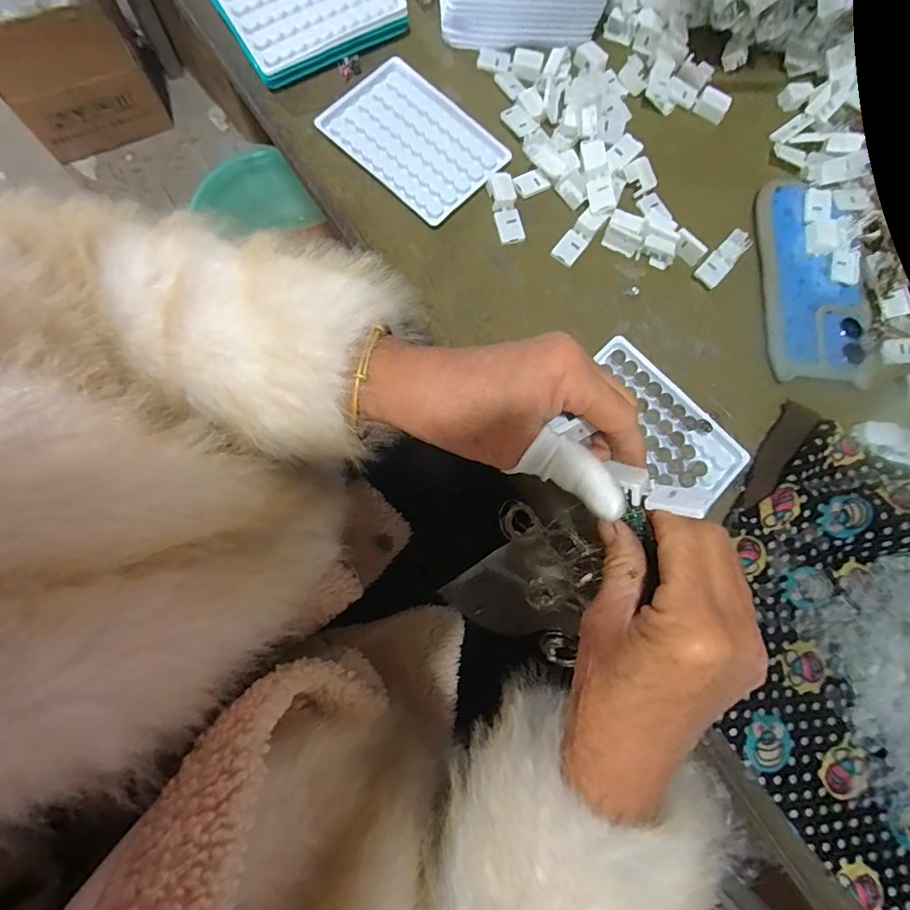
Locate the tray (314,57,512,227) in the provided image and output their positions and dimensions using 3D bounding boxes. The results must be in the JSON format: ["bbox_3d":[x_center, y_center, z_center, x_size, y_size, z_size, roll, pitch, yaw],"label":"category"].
[{"bbox_3d":[-0.030,-0.254,0.386,0.133,0.006,0.100,44,82,6],"label":"tray"}]

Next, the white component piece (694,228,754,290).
[{"bbox_3d":[0.215,-0.158,0.384,0.020,0.005,0.056,43,82,6],"label":"white component piece"}]

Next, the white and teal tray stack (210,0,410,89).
[{"bbox_3d":[-0.118,-0.364,0.389,0.133,0.029,0.093,-33,82,-6],"label":"white and teal tray stack"}]

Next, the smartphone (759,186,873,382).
[{"bbox_3d":[0.287,-0.141,0.387,0.082,0.007,0.170,3,80,-1],"label":"smartphone"}]

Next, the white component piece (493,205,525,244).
[{"bbox_3d":[0.043,-0.181,0.379,0.021,0.004,0.029,-14,81,-4],"label":"white component piece"}]

